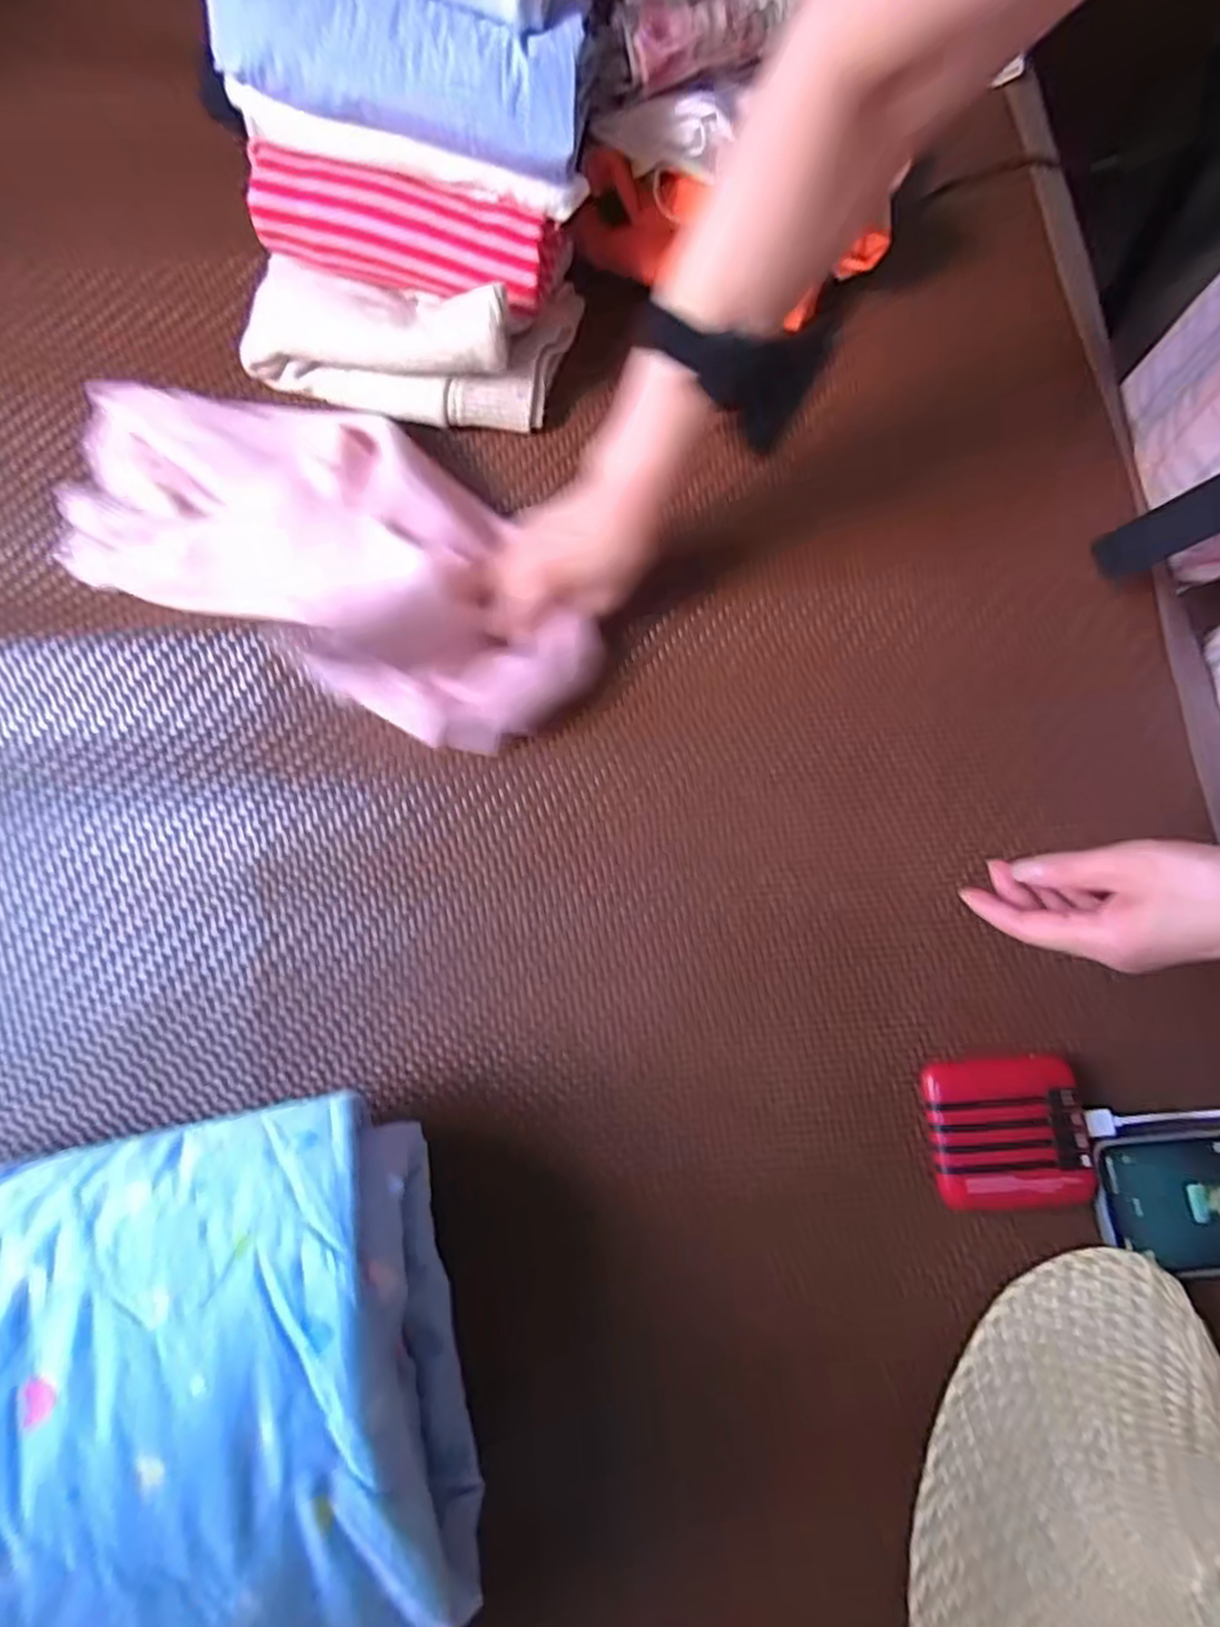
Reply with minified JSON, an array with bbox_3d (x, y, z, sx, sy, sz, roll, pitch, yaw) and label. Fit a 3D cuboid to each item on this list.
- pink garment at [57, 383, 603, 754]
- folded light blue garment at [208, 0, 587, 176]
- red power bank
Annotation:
[{"bbox_3d":[-0.200,-0.193,0.487,0.409,0.060,0.202,31,80,9],"label":"pink garment"},{"bbox_3d":[-0.123,-0.466,0.419,0.214,0.061,0.099,7,79,0],"label":"folded light blue garment"},{"bbox_3d":[0.245,0.197,0.428,0.091,0.024,0.085,-2,79,-1],"label":"red power bank"}]

